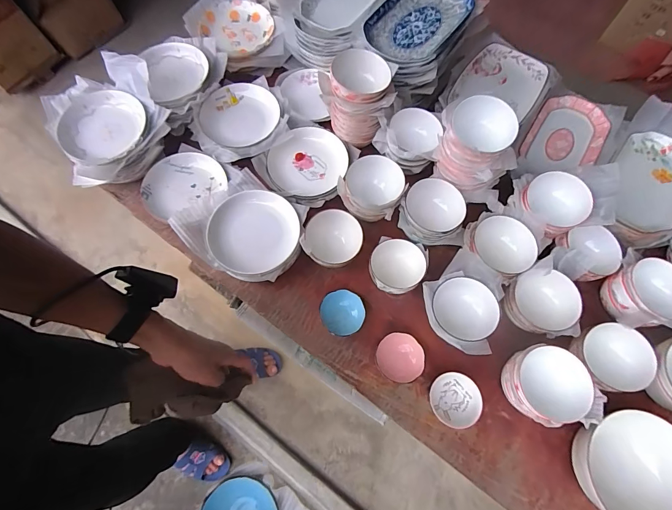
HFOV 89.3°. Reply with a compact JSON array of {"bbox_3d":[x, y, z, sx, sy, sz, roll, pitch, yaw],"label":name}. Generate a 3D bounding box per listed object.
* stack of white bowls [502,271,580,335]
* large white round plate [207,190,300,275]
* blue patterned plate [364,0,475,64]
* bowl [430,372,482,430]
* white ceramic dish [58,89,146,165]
[{"bbox_3d":[0.407,0.099,0.683,0.123,0.077,0.109,-8,69,-4],"label":"stack of white bowls"},{"bbox_3d":[-0.179,-0.051,0.743,0.187,0.021,0.191,0,69,-1],"label":"large white round plate"},{"bbox_3d":[0.205,-0.587,0.844,0.192,0.051,0.283,35,72,12],"label":"blue patterned plate"},{"bbox_3d":[0.236,0.280,0.665,0.097,0.042,0.094,0,69,-1],"label":"bowl"},{"bbox_3d":[-0.558,-0.293,0.809,0.181,0.052,0.198,-6,69,-3],"label":"white ceramic dish"}]

